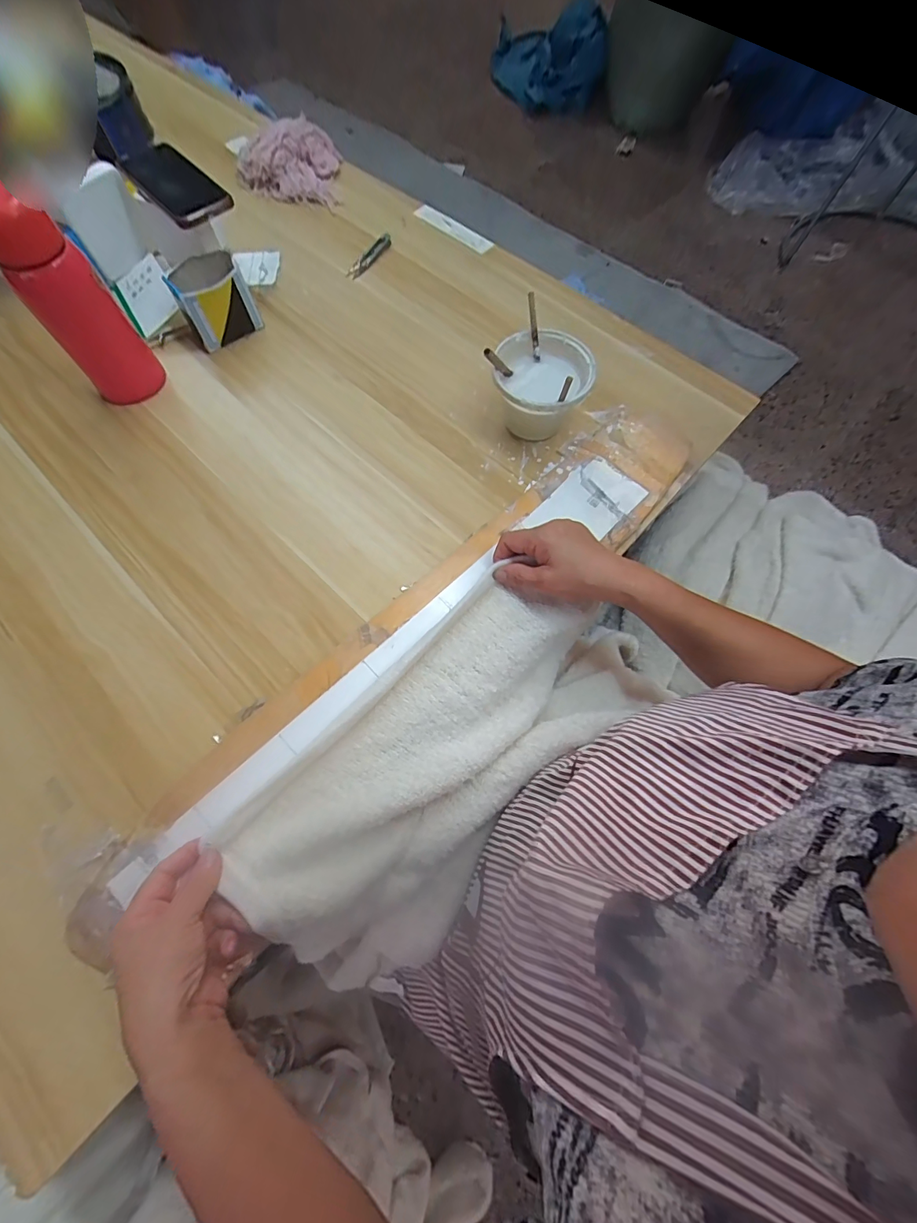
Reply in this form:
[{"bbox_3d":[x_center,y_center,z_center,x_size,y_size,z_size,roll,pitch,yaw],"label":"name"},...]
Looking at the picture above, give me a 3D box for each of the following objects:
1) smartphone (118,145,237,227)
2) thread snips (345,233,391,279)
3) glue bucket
[{"bbox_3d":[-0.359,-0.542,0.568,0.077,0.015,0.144,-41,81,-13],"label":"smartphone"},{"bbox_3d":[-0.134,-0.540,0.681,0.024,0.015,0.102,31,70,10],"label":"thread snips"},{"bbox_3d":[0.095,-0.258,0.528,0.105,0.088,0.105,1,68,-2],"label":"glue bucket"}]

